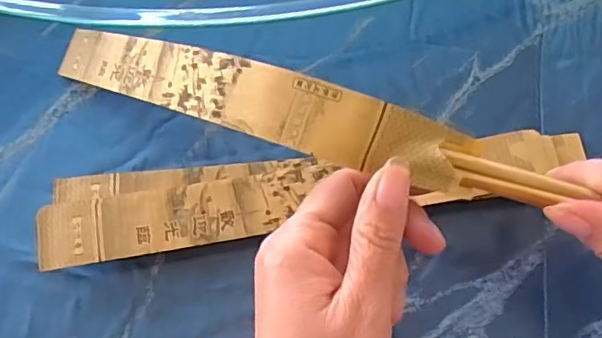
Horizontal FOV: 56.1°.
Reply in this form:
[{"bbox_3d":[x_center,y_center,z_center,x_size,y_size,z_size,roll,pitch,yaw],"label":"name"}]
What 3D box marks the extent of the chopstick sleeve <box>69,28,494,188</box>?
[{"bbox_3d":[-0.042,-0.037,0.265,0.234,0.037,0.034,19,76,26],"label":"chopstick sleeve"}]

